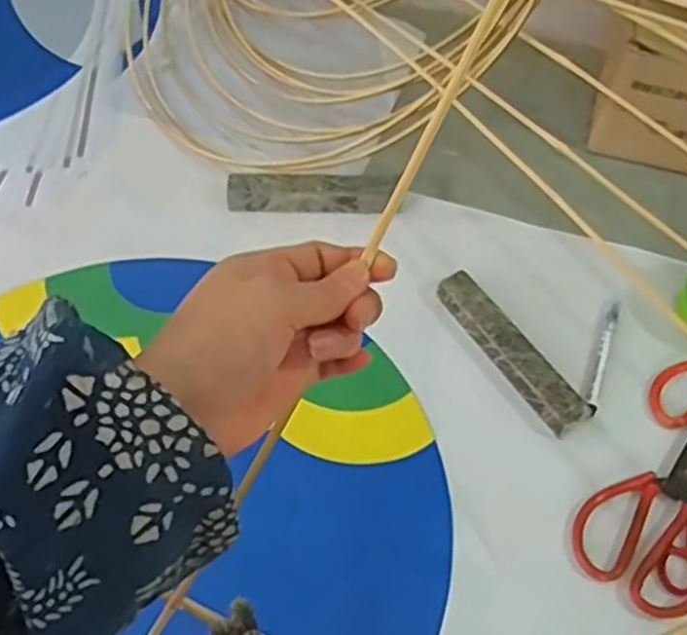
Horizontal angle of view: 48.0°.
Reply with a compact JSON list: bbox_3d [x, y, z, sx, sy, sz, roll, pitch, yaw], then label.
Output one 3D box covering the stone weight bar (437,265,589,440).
[{"bbox_3d":[0.150,0.031,0.703,0.031,0.035,0.181,-26,60,-18],"label":"stone weight bar"}]

